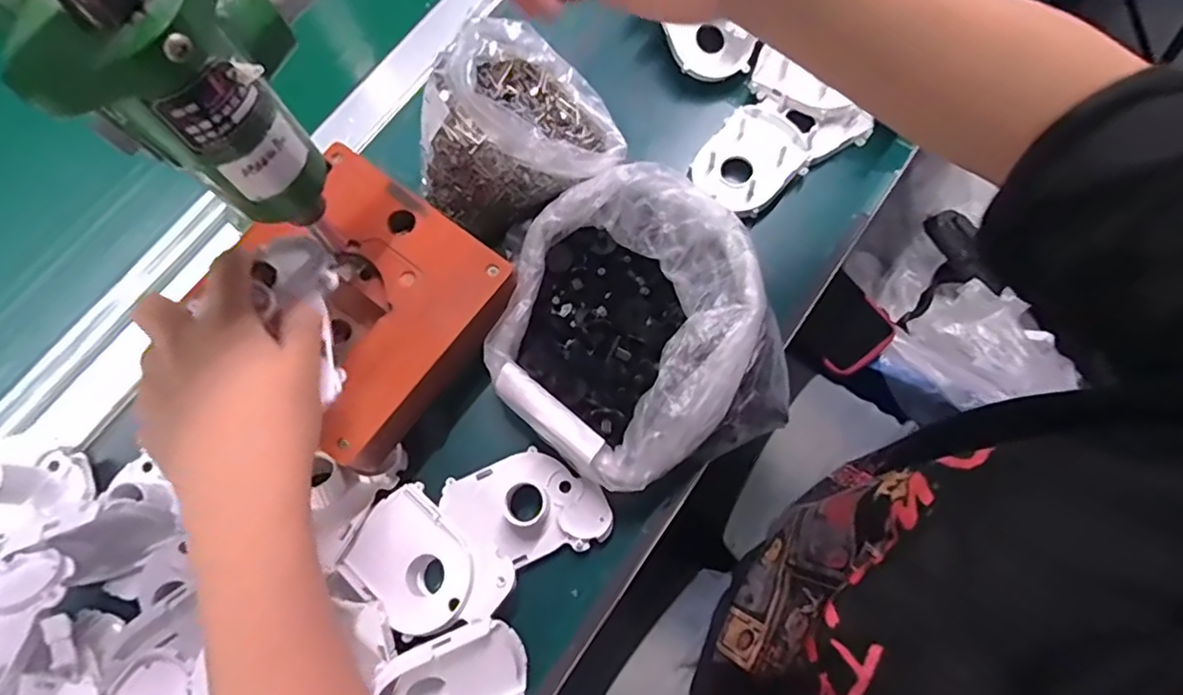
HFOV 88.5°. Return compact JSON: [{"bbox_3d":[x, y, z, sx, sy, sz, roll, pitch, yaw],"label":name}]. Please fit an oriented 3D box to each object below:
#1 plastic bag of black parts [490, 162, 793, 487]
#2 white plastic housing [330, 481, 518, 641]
[{"bbox_3d":[0.026,-0.012,0.398,0.175,0.057,0.184,-21,75,-5],"label":"plastic bag of black parts"},{"bbox_3d":[-0.101,0.133,0.369,0.098,0.026,0.066,36,77,10],"label":"white plastic housing"}]

